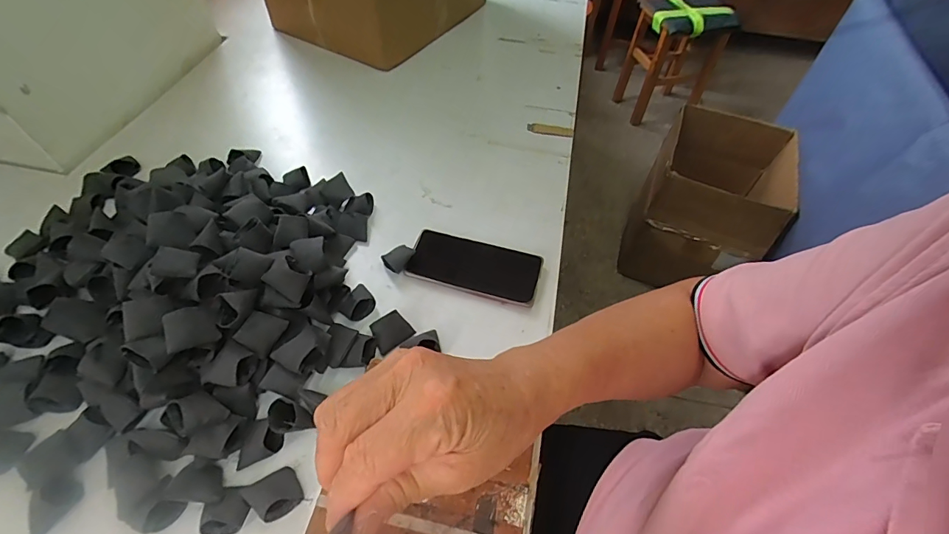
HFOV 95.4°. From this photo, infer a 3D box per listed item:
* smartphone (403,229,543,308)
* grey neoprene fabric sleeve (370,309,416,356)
[{"bbox_3d":[0.001,-0.004,0.533,0.157,0.014,0.077,16,52,7],"label":"smartphone"},{"bbox_3d":[-0.093,0.071,0.479,0.041,0.025,0.033,-35,62,-24],"label":"grey neoprene fabric sleeve"}]

